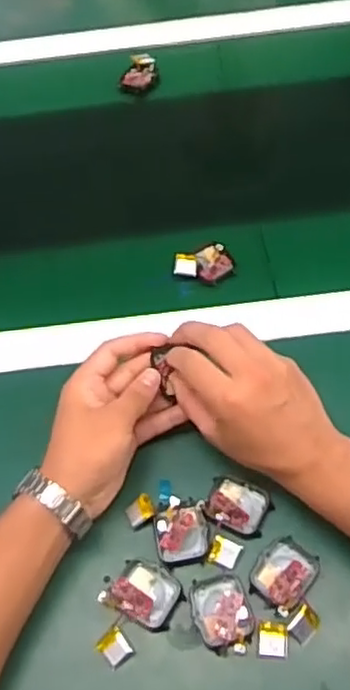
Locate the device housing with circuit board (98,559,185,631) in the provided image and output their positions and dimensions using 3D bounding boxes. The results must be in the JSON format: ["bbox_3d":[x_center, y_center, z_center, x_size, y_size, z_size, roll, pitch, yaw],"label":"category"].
[{"bbox_3d":[-0.021,0.174,0.470,0.050,0.013,0.040,22,62,17],"label":"device housing with circuit board"}]

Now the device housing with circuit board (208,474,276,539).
[{"bbox_3d":[0.047,0.117,0.494,0.047,0.017,0.040,24,63,18],"label":"device housing with circuit board"}]

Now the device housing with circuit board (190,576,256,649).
[{"bbox_3d":[0.032,0.184,0.462,0.037,0.011,0.046,-16,59,-6],"label":"device housing with circuit board"}]

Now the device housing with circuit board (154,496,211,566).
[{"bbox_3d":[0.005,0.137,0.492,0.039,0.010,0.045,-10,58,-2],"label":"device housing with circuit board"}]

